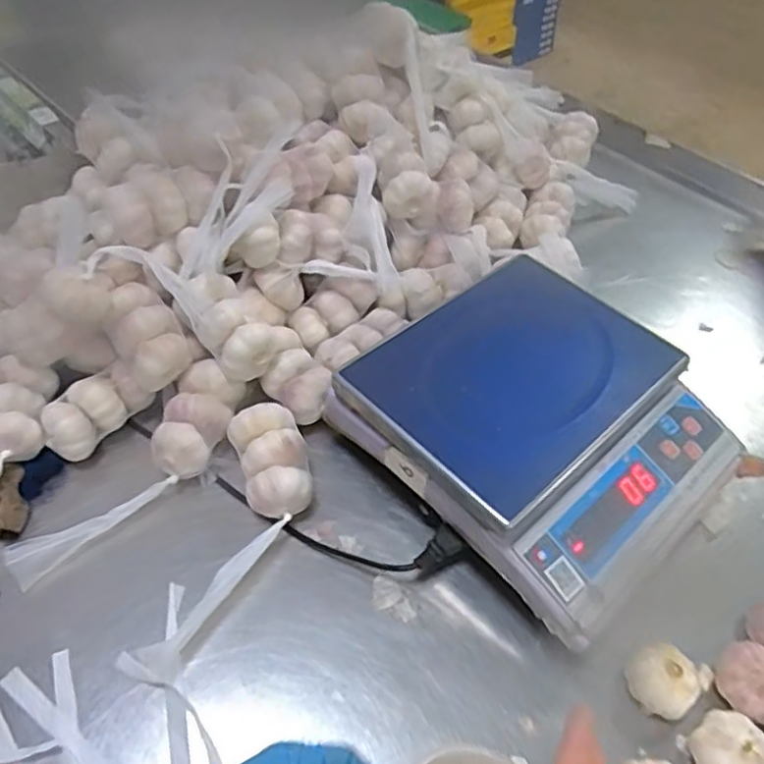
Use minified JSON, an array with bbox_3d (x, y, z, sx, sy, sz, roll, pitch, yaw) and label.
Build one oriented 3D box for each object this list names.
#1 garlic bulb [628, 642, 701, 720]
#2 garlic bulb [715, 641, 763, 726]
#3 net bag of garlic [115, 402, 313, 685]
[{"bbox_3d":[0.221,0.237,0.509,0.053,0.038,0.052,-20,55,-20],"label":"garlic bulb"},{"bbox_3d":[0.297,0.241,0.517,0.051,0.033,0.058,-17,54,-17],"label":"garlic bulb"},{"bbox_3d":[-0.126,0.132,0.559,0.093,0.058,0.242,14,51,8],"label":"net bag of garlic"}]

